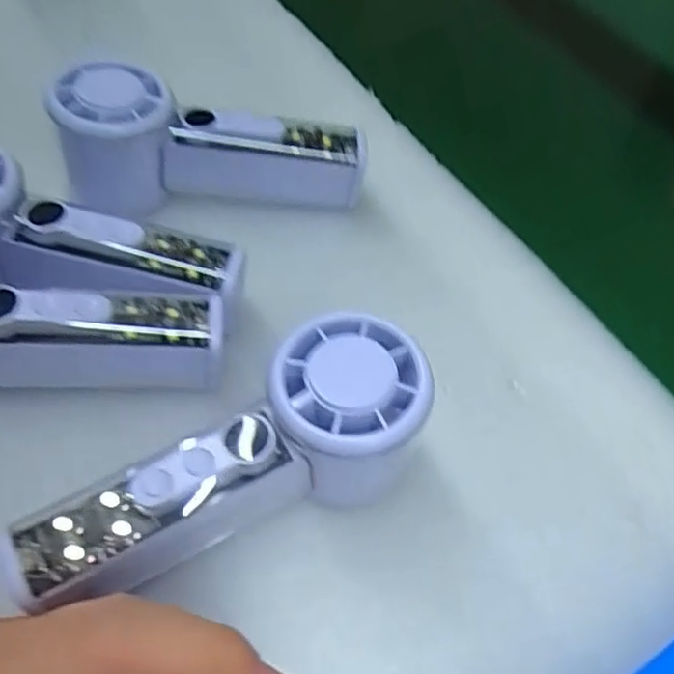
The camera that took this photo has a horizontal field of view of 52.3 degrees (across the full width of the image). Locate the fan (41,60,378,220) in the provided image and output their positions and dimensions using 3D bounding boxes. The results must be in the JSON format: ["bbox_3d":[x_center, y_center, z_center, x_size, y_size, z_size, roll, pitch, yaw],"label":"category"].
[{"bbox_3d":[-0.061,-0.092,0.346,0.146,0.066,0.045,6,53,-1],"label":"fan"}]

